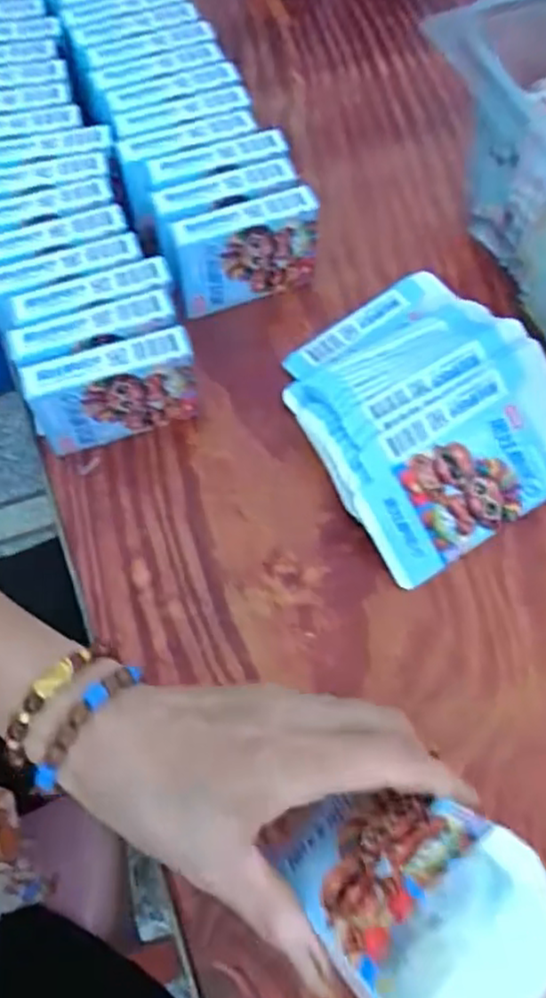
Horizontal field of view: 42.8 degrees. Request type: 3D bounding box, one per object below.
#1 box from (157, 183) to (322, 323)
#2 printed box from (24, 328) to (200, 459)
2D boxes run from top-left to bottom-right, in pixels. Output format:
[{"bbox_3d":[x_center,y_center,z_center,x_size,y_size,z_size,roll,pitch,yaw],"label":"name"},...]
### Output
[{"bbox_3d":[-0.020,-0.158,0.450,0.091,0.065,0.027,-17,67,-8],"label":"box"},{"bbox_3d":[-0.090,-0.060,0.405,0.090,0.070,0.021,-17,67,-7],"label":"printed box"}]

